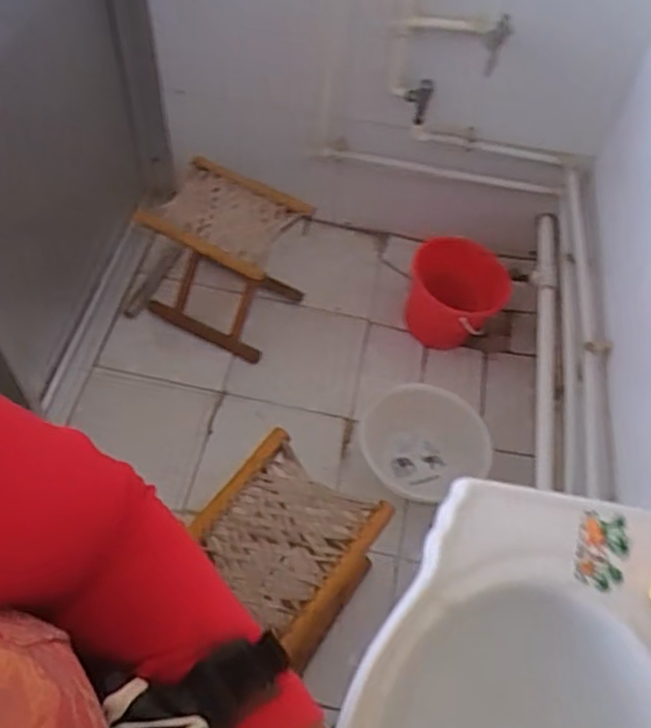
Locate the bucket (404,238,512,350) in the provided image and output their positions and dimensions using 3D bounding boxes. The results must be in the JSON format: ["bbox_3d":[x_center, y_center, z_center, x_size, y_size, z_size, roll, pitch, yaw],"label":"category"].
[{"bbox_3d":[0.322,-0.160,1.757,0.232,0.231,0.230,2,55,-3],"label":"bucket"}]

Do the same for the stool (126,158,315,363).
[{"bbox_3d":[-0.269,-0.249,1.669,0.377,0.329,0.273,23,57,11],"label":"stool"}]

